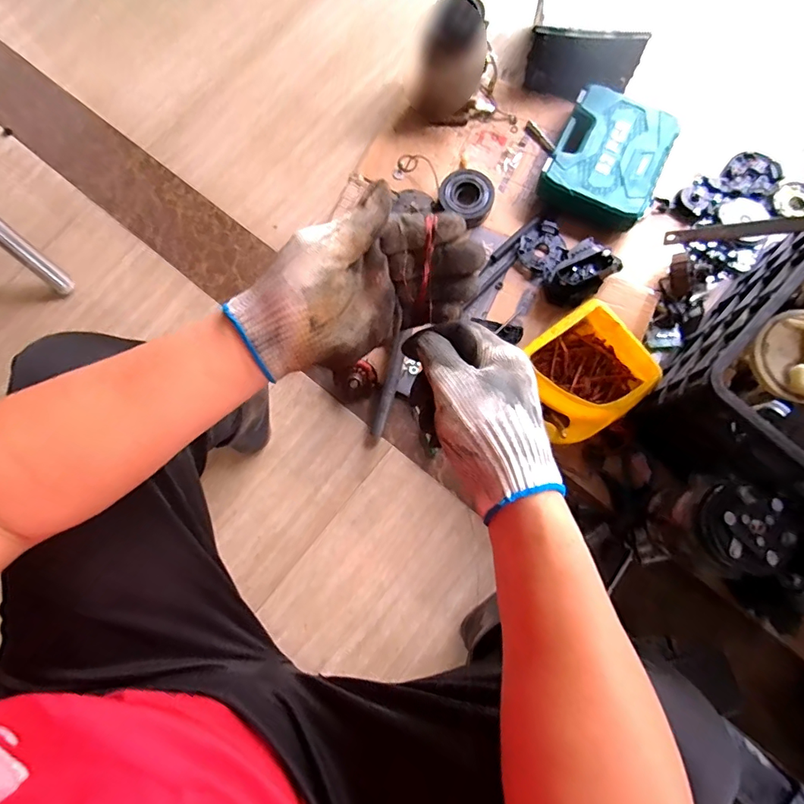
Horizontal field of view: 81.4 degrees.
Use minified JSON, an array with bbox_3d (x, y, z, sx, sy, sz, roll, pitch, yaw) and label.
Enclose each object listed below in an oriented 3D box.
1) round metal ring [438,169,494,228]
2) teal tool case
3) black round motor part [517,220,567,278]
[{"bbox_3d":[0.130,-0.405,0.921,0.102,0.041,0.110,0,78,2],"label":"round metal ring"},{"bbox_3d":[0.394,-0.466,0.899,0.197,0.067,0.250,26,80,7],"label":"teal tool case"},{"bbox_3d":[0.270,-0.289,0.885,0.095,0.021,0.088,0,78,2],"label":"black round motor part"}]

